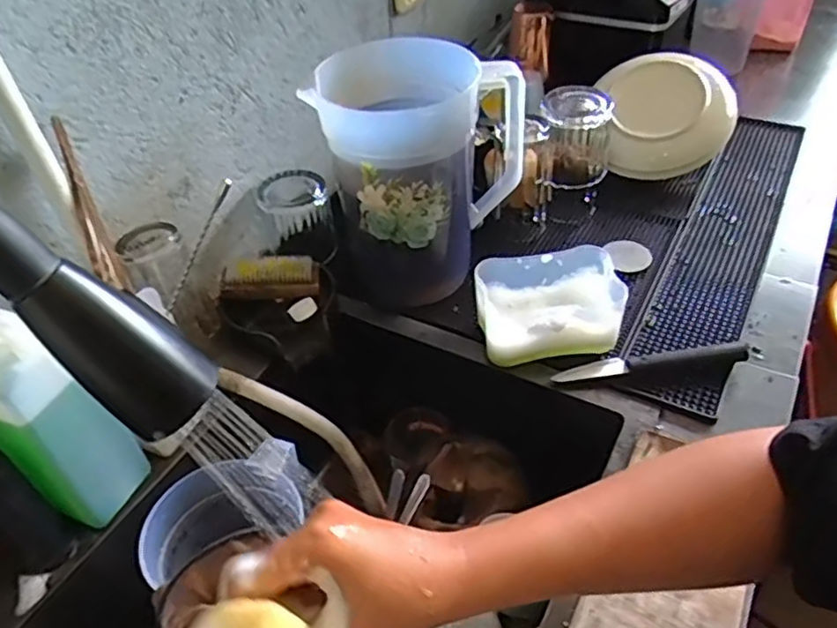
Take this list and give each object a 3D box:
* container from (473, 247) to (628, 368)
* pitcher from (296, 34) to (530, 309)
[{"bbox_3d":[0.133,-0.006,0.667,0.138,0.076,0.088,-7,43,-3],"label":"container"},{"bbox_3d":[0.001,-0.151,0.696,0.196,0.249,0.137,-28,48,-23],"label":"pitcher"}]

